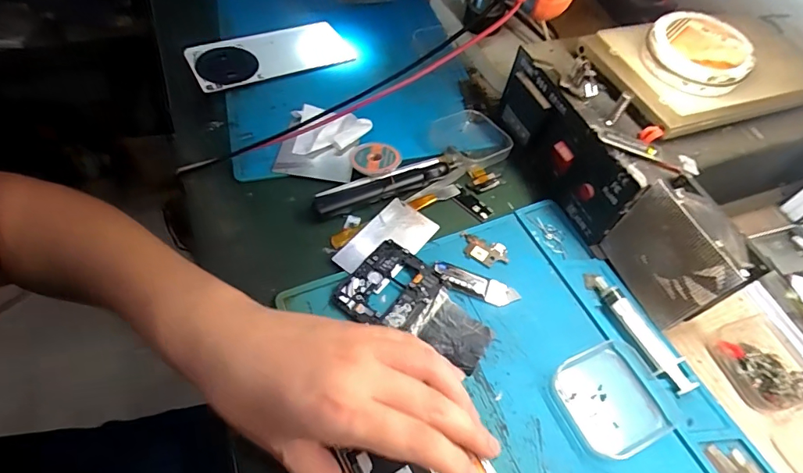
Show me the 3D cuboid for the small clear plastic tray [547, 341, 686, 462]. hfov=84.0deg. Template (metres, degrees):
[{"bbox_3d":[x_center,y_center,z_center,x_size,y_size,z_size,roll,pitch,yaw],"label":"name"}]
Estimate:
[{"bbox_3d":[0.140,0.105,0.292,0.073,0.012,0.063,-18,59,-17],"label":"small clear plastic tray"}]

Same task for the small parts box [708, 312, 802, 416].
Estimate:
[{"bbox_3d":[0.264,0.088,0.317,0.064,0.014,0.064,-12,58,-13],"label":"small parts box"}]

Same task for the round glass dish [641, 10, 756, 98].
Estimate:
[{"bbox_3d":[0.223,-0.139,0.341,0.072,0.029,0.071,2,55,-4],"label":"round glass dish"}]

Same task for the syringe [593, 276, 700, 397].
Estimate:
[{"bbox_3d":[0.169,0.068,0.317,0.017,0.015,0.091,-19,59,-17],"label":"syringe"}]

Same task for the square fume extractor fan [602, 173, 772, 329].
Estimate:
[{"bbox_3d":[0.191,0.014,0.314,0.029,0.084,0.078,-17,59,-16],"label":"square fume extractor fan"}]

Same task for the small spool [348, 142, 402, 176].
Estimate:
[{"bbox_3d":[-0.024,-0.066,0.387,0.043,0.009,0.036,13,55,3],"label":"small spool"}]

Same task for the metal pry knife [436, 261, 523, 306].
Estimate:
[{"bbox_3d":[0.056,0.036,0.334,0.065,0.005,0.020,19,56,7],"label":"metal pry knife"}]

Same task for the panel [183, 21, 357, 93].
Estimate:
[{"bbox_3d":[-0.133,-0.191,0.463,0.159,0.009,0.078,-23,61,-20],"label":"panel"}]

